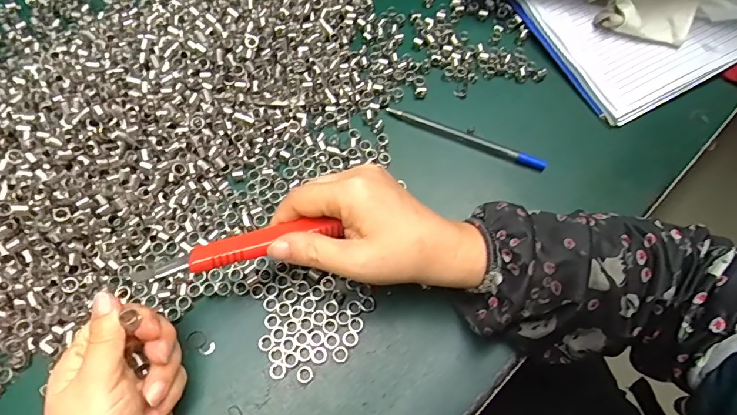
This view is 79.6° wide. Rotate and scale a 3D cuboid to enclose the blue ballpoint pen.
[{"bbox_3d":[0.084,-0.061,0.381,0.139,0.006,0.011,24,68,8],"label":"blue ballpoint pen"}]

